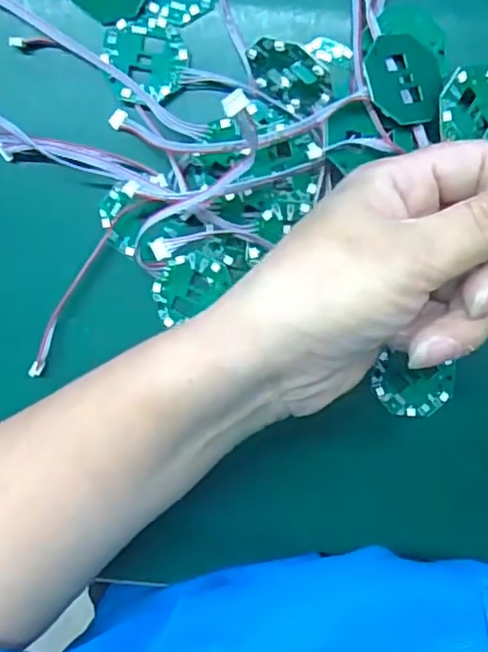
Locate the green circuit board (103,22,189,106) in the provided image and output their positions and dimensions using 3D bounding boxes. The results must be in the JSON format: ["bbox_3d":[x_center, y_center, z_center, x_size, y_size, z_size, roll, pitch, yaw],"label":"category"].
[{"bbox_3d":[-0.039,-0.104,0.257,0.032,0.005,0.030,4,96,1],"label":"green circuit board"}]

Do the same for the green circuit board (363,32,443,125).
[{"bbox_3d":[0.062,-0.096,0.248,0.031,0.004,0.036,-10,87,-14],"label":"green circuit board"}]

